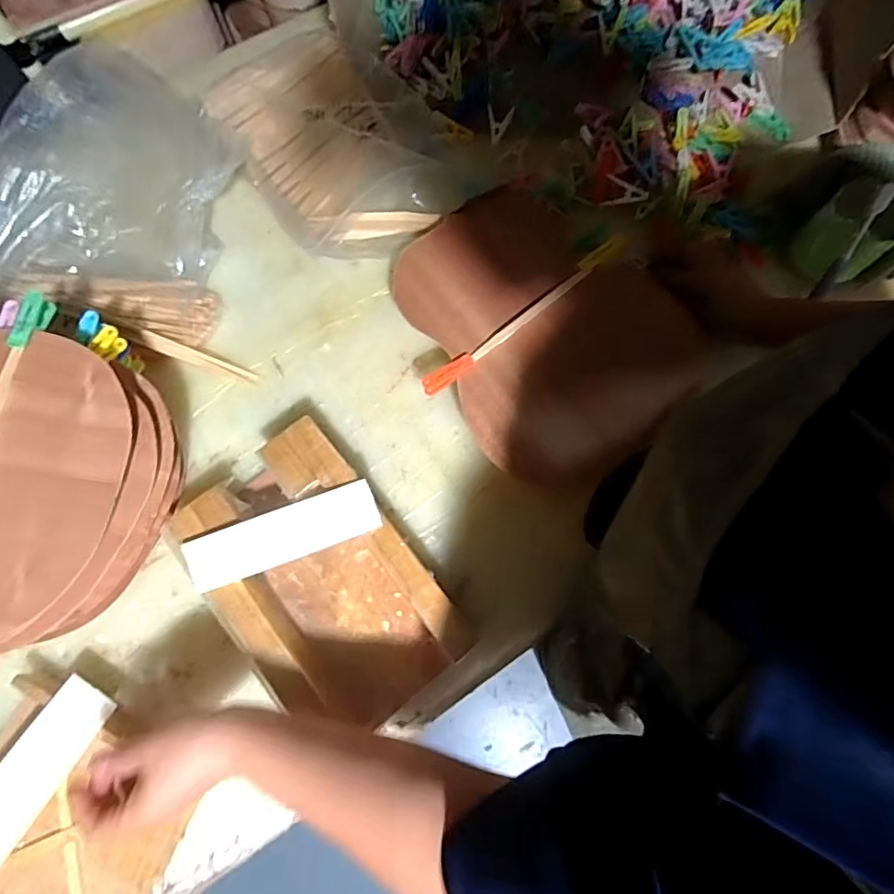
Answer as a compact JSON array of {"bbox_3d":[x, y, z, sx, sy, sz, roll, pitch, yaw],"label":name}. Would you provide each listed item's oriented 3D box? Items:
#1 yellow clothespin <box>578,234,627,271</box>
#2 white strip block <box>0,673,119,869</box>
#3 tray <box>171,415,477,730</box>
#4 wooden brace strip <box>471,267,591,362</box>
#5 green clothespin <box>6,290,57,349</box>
[{"bbox_3d":[0.164,-0.201,0.549,0.055,0.012,0.015,-31,75,-7],"label":"yellow clothespin"},{"bbox_3d":[-0.397,0.328,0.463,0.056,0.010,0.270,35,83,1],"label":"white strip block"},{"bbox_3d":[-0.119,0.125,0.496,0.168,0.062,0.261,-38,76,-9],"label":"tray"},{"bbox_3d":[0.085,-0.136,0.540,0.151,0.011,0.013,-37,76,-9],"label":"wooden brace strip"},{"bbox_3d":[-0.350,-0.106,0.446,0.017,0.026,0.054,6,60,3],"label":"green clothespin"}]

